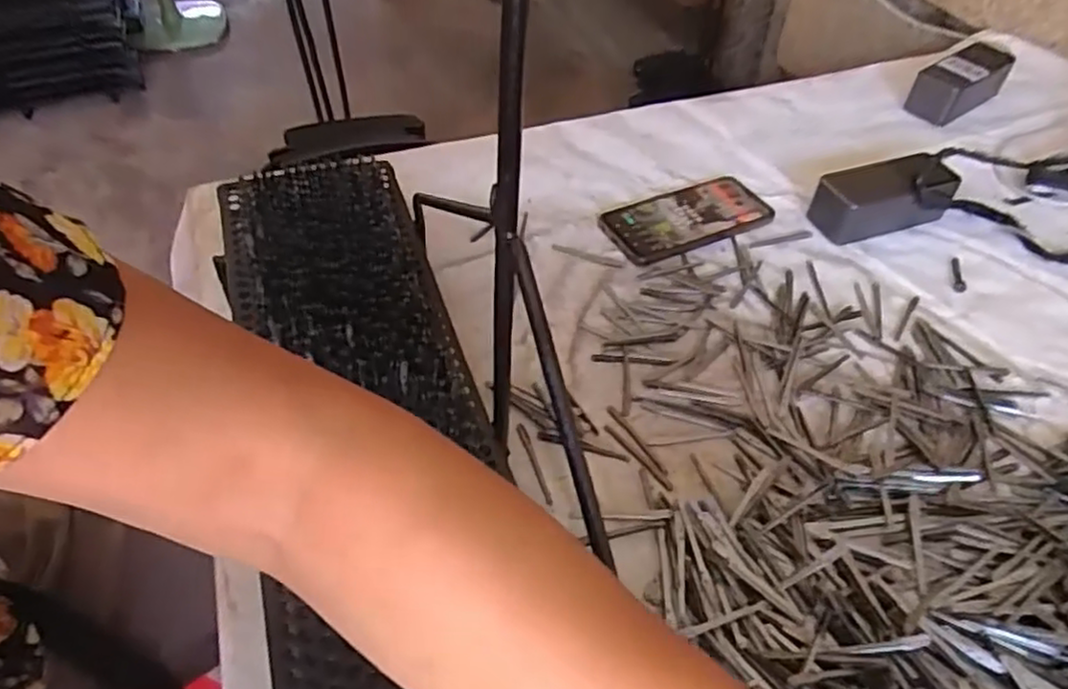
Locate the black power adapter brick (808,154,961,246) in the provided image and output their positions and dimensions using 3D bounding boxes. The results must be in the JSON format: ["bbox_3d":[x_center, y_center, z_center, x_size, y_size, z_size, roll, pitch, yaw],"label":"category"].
[{"bbox_3d":[0.335,-0.142,0.662,0.135,0.049,0.060,-11,49,-11],"label":"black power adapter brick"}]

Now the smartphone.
[{"bbox_3d":[0.147,-0.120,0.660,0.161,0.012,0.083,-19,51,-17],"label":"smartphone"}]

